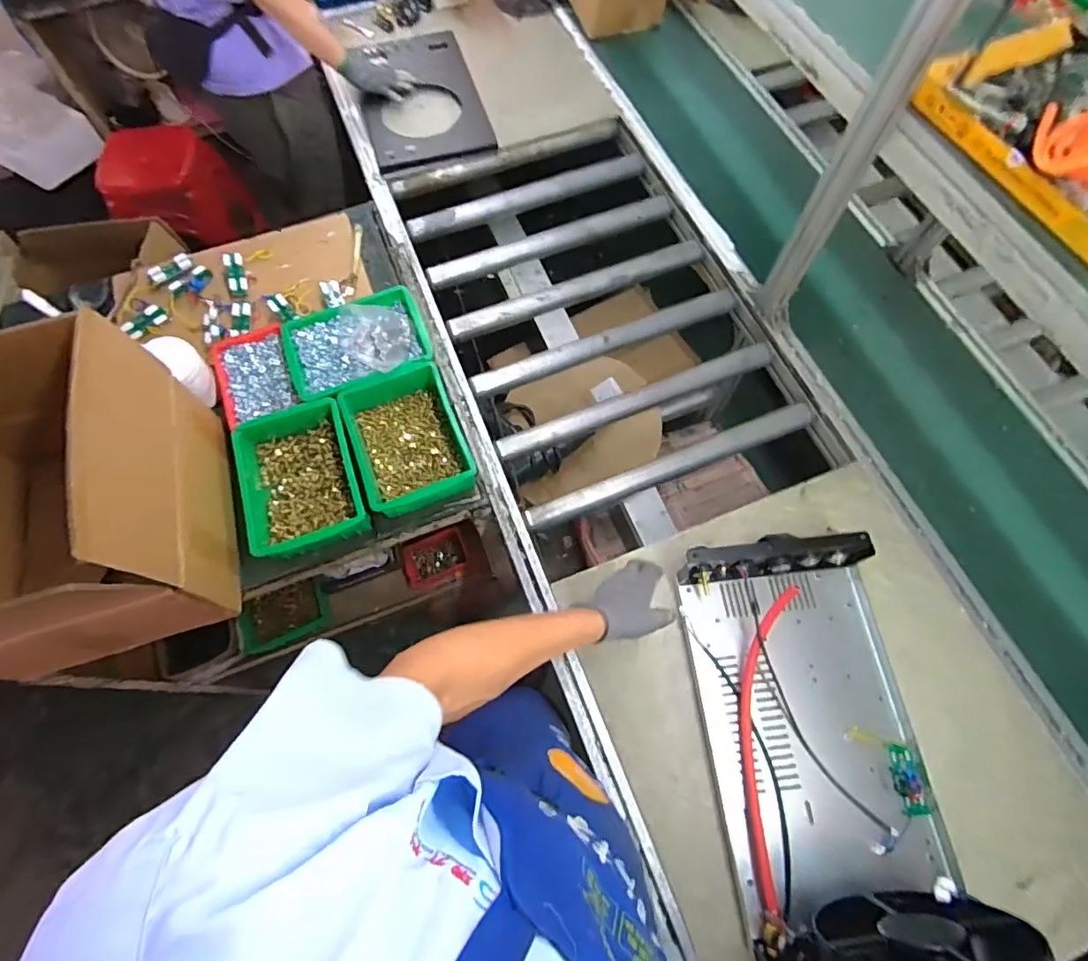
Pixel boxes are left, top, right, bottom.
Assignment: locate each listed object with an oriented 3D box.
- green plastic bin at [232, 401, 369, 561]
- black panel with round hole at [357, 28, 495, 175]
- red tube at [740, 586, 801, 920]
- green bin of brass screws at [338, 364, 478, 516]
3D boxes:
[{"bbox_3d":[-0.412,-0.006,0.889,0.184,0.058,0.252,-20,69,-7],"label":"green plastic bin"},{"bbox_3d":[-0.324,-1.010,1.353,0.288,0.024,0.519,-15,68,-6],"label":"black panel with round hole"},{"bbox_3d":[0.315,0.365,0.750,0.018,0.082,0.422,13,78,-21],"label":"red tube"},{"bbox_3d":[-0.236,-0.072,0.913,0.180,0.066,0.239,-22,68,-5],"label":"green bin of brass screws"}]

